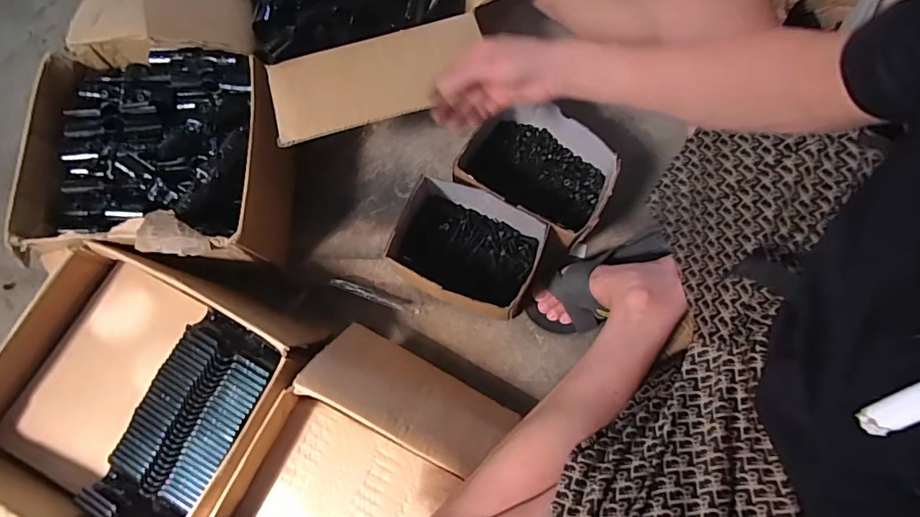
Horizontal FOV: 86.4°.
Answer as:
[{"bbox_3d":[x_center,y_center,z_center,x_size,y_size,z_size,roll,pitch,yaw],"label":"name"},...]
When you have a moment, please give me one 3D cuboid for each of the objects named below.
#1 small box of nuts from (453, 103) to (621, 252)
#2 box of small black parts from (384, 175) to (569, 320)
[{"bbox_3d":[0.115,-0.129,0.726,0.207,0.086,0.167,29,76,7],"label":"small box of nuts"},{"bbox_3d":[0.016,-0.004,0.701,0.213,0.104,0.153,25,76,6],"label":"box of small black parts"}]

